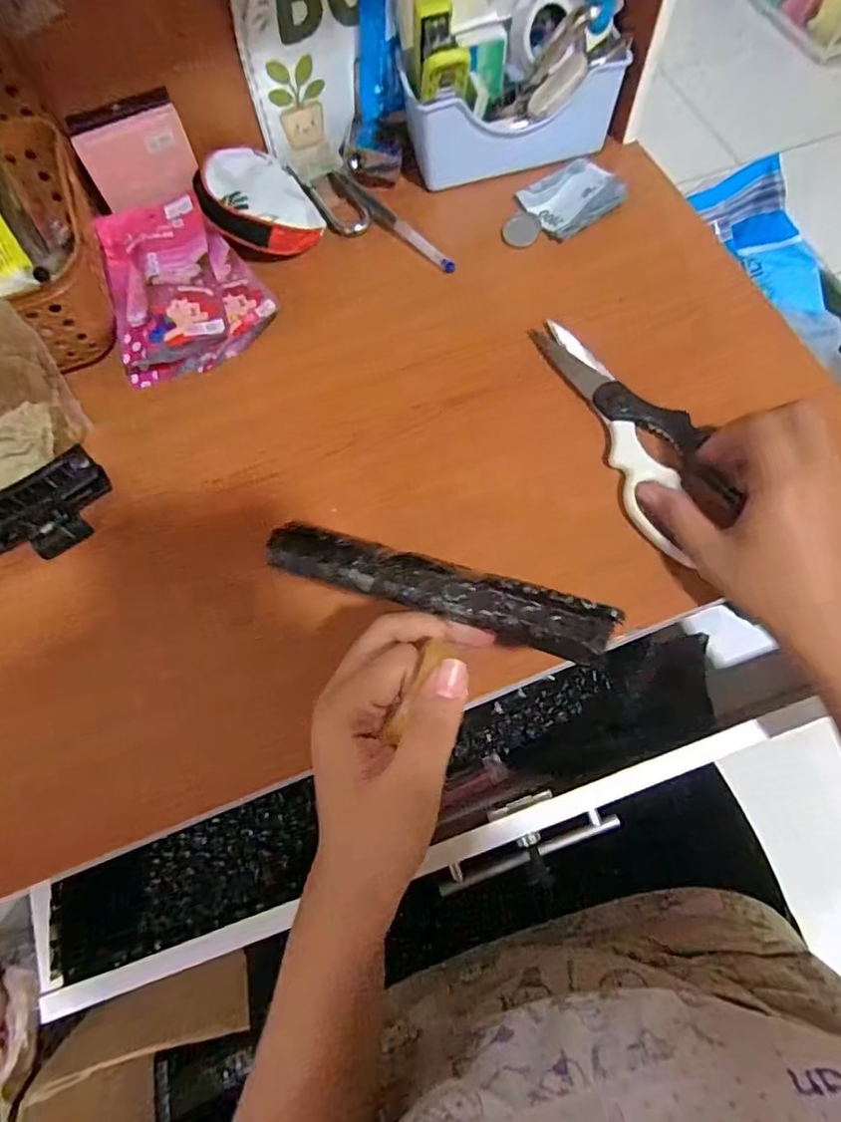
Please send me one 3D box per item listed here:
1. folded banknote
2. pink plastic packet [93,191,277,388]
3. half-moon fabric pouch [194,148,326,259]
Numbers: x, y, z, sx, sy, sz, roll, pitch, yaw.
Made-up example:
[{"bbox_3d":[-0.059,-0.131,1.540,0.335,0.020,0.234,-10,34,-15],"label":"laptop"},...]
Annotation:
[{"bbox_3d":[0.116,-0.283,0.443,0.065,0.016,0.061,-31,71,-9],"label":"folded banknote"},{"bbox_3d":[-0.178,-0.203,0.419,0.107,0.032,0.130,-25,71,-7],"label":"pink plastic packet"},{"bbox_3d":[-0.125,-0.273,0.439,0.077,0.042,0.093,-31,71,-9],"label":"half-moon fabric pouch"}]

